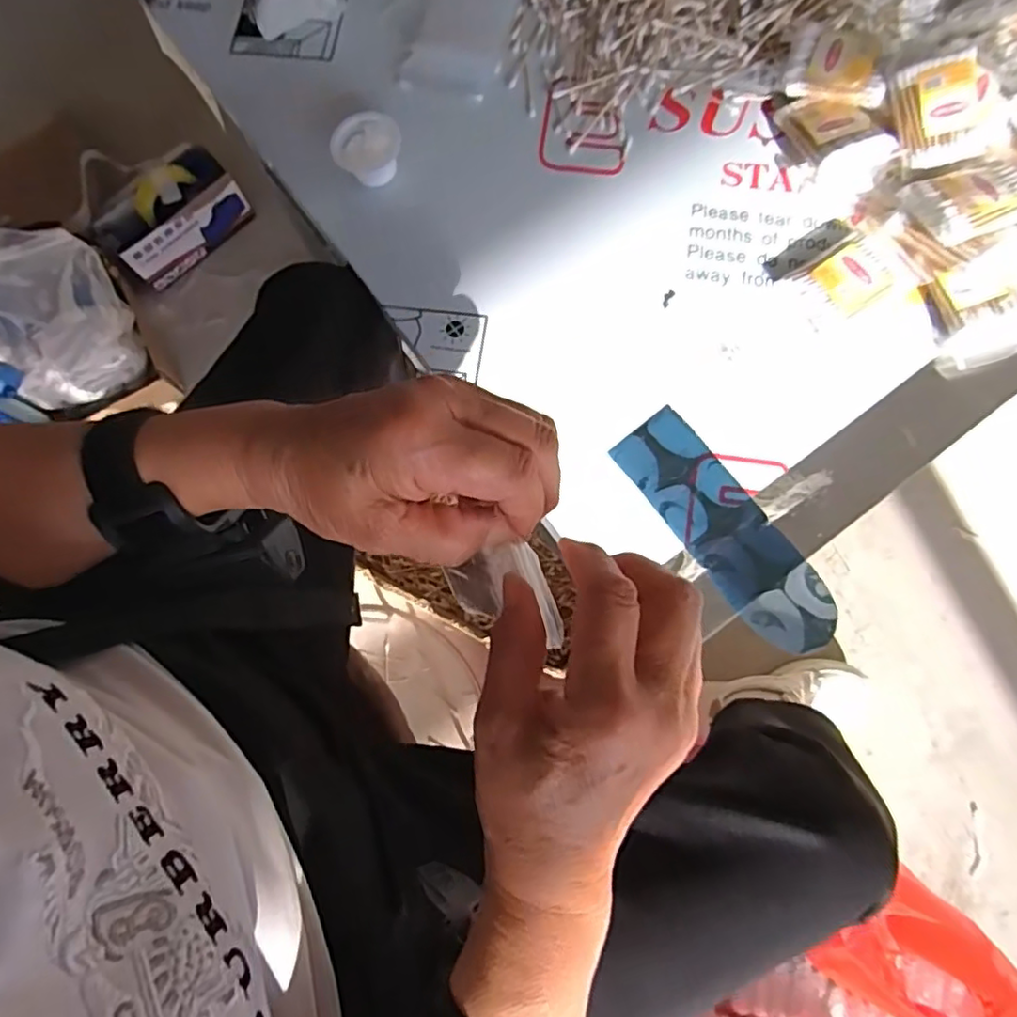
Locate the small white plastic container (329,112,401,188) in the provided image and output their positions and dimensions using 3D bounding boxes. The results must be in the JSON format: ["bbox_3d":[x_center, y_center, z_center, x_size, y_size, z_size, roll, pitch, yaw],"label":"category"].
[{"bbox_3d":[-0.115,-0.290,0.510,0.052,0.038,0.048,-5,76,0],"label":"small white plastic container"}]

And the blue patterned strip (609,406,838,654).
[{"bbox_3d":[0.155,0.016,0.443,0.059,0.004,0.191,-36,79,-6],"label":"blue patterned strip"}]

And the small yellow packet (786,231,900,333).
[{"bbox_3d":[0.254,-0.170,0.465,0.074,0.016,0.049,-28,77,-6],"label":"small yellow packet"}]

